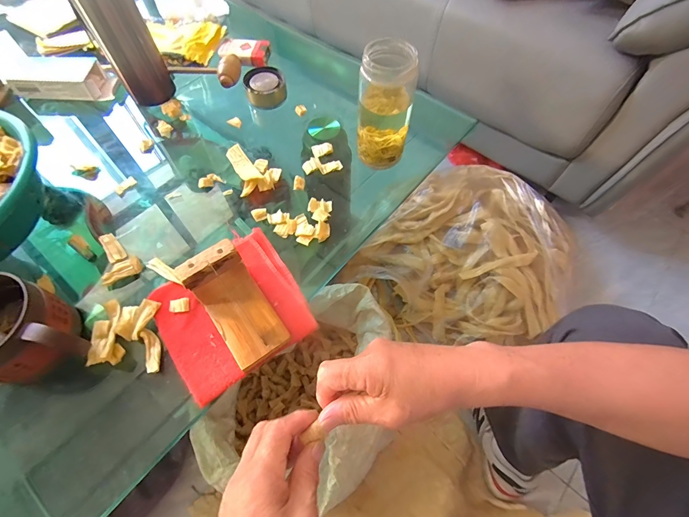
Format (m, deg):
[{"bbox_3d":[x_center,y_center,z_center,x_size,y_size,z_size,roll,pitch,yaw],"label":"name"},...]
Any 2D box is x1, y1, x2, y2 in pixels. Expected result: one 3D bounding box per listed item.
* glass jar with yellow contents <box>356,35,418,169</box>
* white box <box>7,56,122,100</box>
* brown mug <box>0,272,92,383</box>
[{"bbox_3d":[0.054,-0.198,0.445,0.068,0.141,0.071,7,62,3],"label":"glass jar with yellow contents"},{"bbox_3d":[-0.473,-0.308,0.575,0.164,0.035,0.070,3,62,1],"label":"white box"},{"bbox_3d":[-0.329,0.075,0.346,0.123,0.079,0.091,7,62,3],"label":"brown mug"}]

